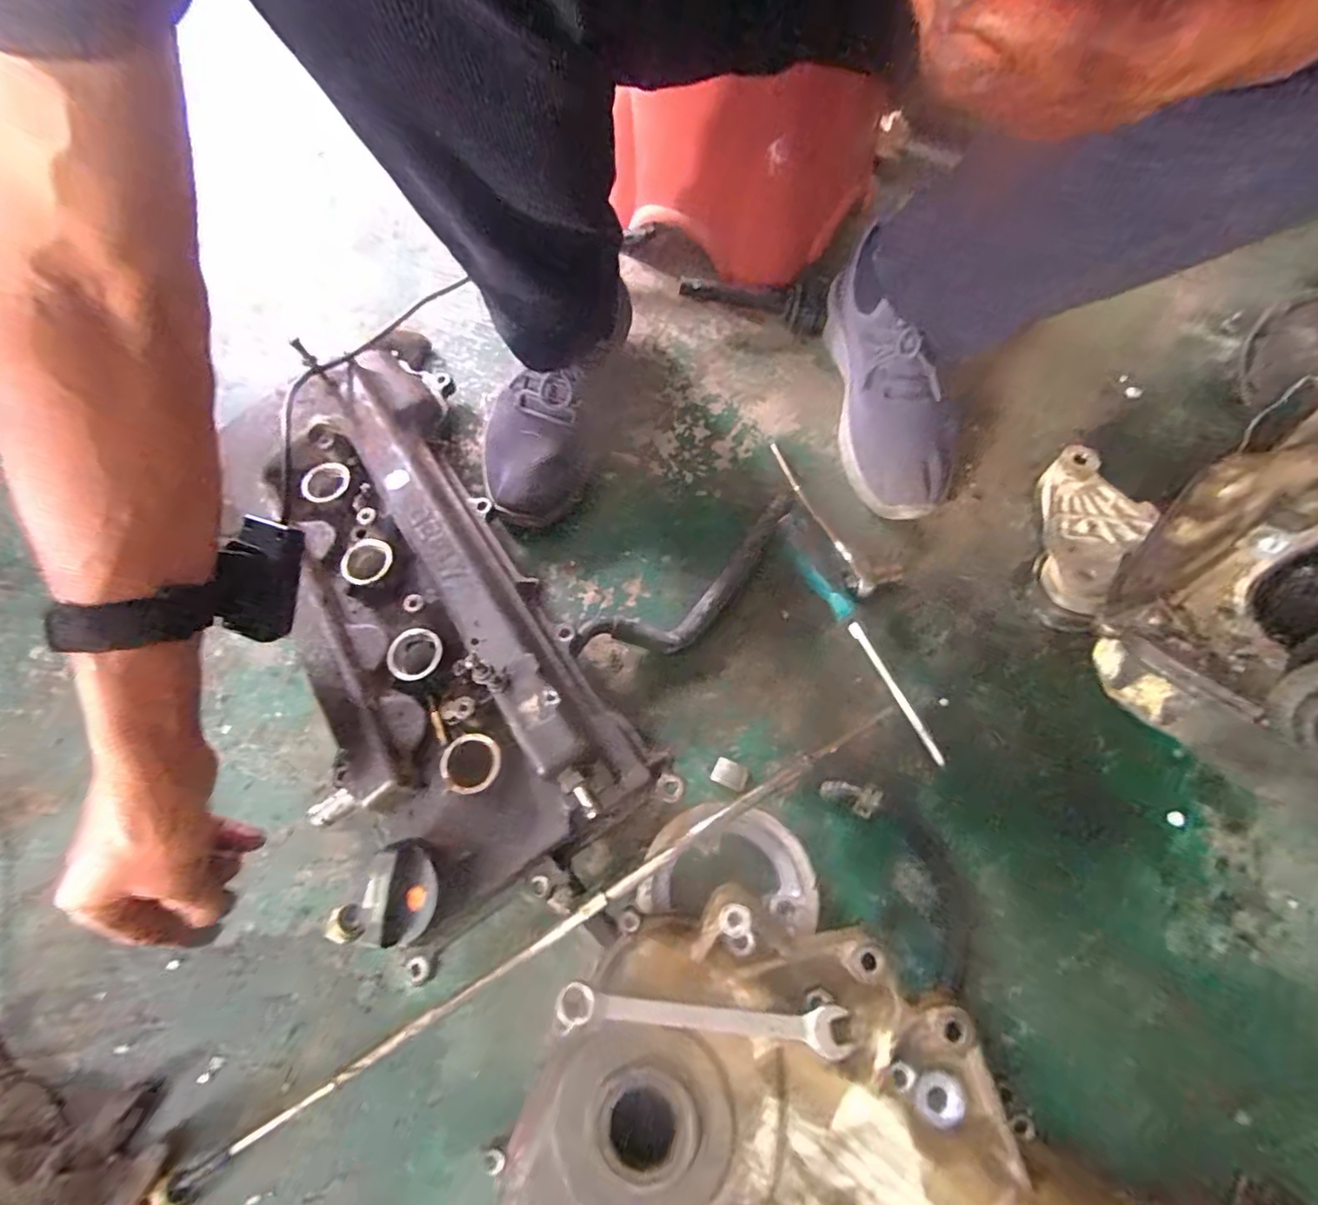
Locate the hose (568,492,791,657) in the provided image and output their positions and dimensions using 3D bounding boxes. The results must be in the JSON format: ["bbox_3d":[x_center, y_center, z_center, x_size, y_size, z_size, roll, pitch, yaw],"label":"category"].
[{"bbox_3d":[0.036,-0.012,0.486,0.232,0.026,0.058,-37,73,-13],"label":"hose"}]

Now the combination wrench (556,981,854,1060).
[{"bbox_3d":[0.024,0.238,0.334,0.164,0.014,0.024,5,69,2],"label":"combination wrench"}]

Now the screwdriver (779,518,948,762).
[{"bbox_3d":[0.161,0.023,0.472,0.021,0.025,0.230,-27,71,-10],"label":"screwdriver"}]

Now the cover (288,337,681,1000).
[{"bbox_3d":[-0.184,0.000,0.437,0.192,0.111,0.490,-28,72,-10],"label":"cover"}]

